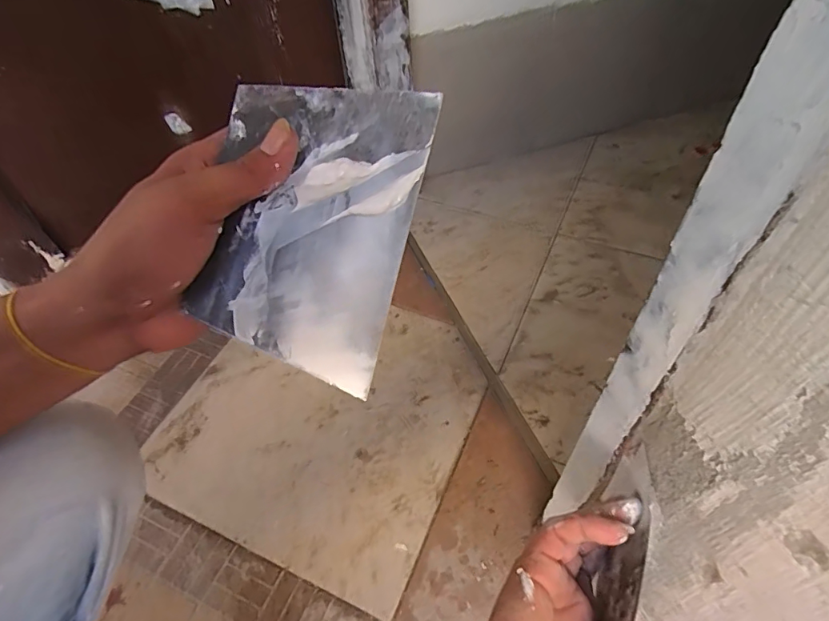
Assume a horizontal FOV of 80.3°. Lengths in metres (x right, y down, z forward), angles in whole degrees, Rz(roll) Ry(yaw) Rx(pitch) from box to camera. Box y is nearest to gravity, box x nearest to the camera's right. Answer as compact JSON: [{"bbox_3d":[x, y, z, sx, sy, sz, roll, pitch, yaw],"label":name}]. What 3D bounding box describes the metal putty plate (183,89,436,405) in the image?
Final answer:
[{"bbox_3d":[-0.050,-0.041,0.237,0.096,0.008,0.141,13,90,0],"label":"metal putty plate"}]

